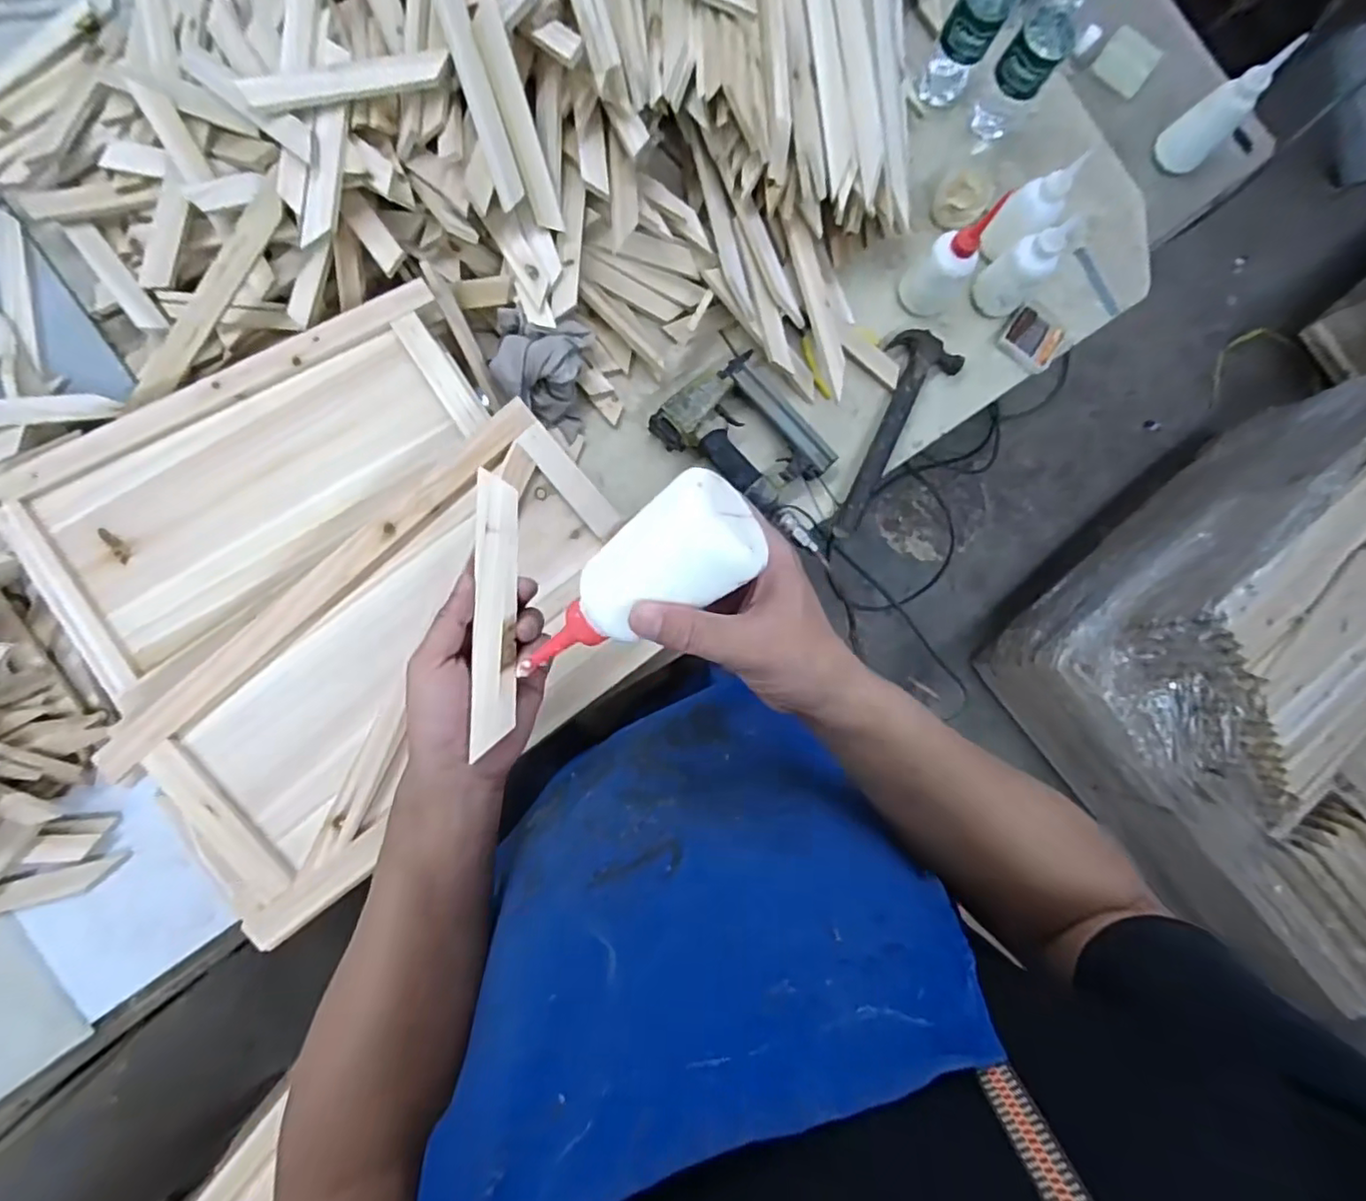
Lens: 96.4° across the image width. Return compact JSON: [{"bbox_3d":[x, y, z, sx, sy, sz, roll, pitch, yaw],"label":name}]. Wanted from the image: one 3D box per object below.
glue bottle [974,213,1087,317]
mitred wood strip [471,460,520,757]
[{"bbox_3d":[0.407,-0.396,0.718,0.048,0.136,0.061,-39,92,-7],"label":"glue bottle"},{"bbox_3d":[-0.126,0.002,0.411,0.027,0.006,0.182,-1,77,-7],"label":"mitred wood strip"}]

